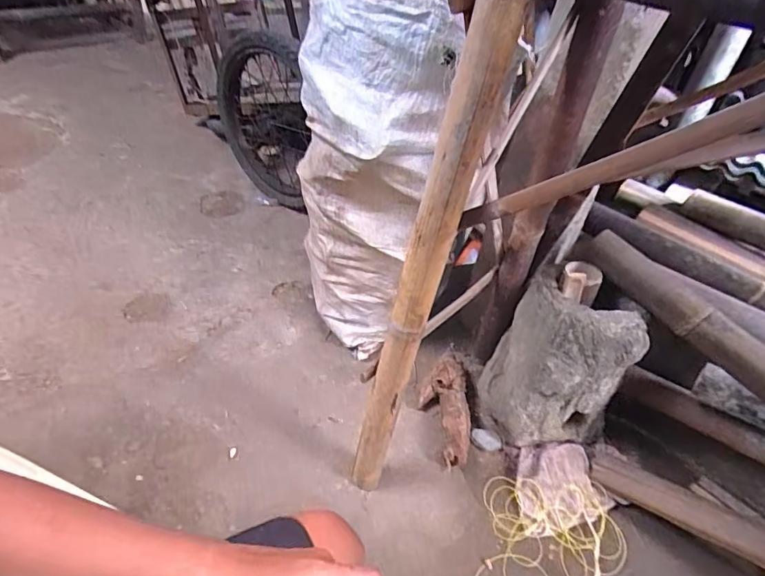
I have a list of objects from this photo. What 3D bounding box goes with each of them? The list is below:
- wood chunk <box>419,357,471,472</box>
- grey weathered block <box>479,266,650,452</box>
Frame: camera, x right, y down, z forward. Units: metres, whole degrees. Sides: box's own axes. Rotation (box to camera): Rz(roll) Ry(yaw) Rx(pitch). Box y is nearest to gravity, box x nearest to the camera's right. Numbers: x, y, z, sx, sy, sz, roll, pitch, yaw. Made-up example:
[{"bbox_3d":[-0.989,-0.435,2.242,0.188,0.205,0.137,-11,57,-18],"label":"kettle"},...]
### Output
[{"bbox_3d":[0.137,0.270,1.033,0.099,0.084,0.220,3,41,-4],"label":"wood chunk"},{"bbox_3d":[0.338,0.179,0.963,0.255,0.347,0.160,32,45,27],"label":"grey weathered block"}]

